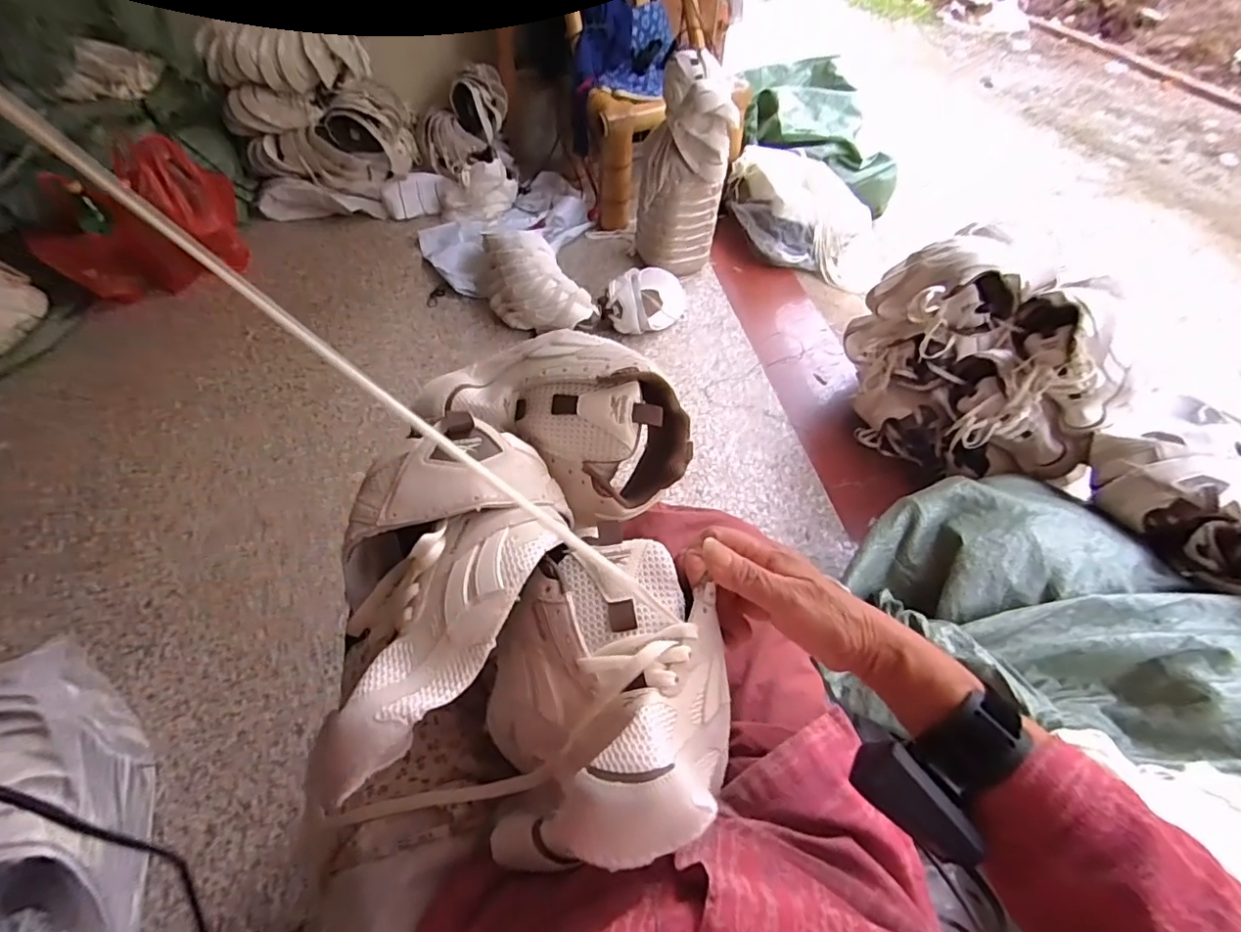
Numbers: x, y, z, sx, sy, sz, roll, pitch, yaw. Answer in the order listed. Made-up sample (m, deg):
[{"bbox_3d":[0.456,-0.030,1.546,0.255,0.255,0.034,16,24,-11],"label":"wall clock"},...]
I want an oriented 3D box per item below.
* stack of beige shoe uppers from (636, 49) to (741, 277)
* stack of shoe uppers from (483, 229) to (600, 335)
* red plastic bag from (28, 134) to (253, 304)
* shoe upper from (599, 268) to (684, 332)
[{"bbox_3d":[0.149,-0.696,1.336,0.204,0.444,0.131,2,51,0],"label":"stack of beige shoe uppers"},{"bbox_3d":[-0.217,-0.428,1.311,0.190,0.147,0.335,-24,56,-19],"label":"stack of shoe uppers"},{"bbox_3d":[-1.107,-0.577,1.299,0.229,0.247,0.387,14,52,9],"label":"red plastic bag"},{"bbox_3d":[0.073,-0.404,1.320,0.113,0.134,0.257,37,59,25],"label":"shoe upper"}]

